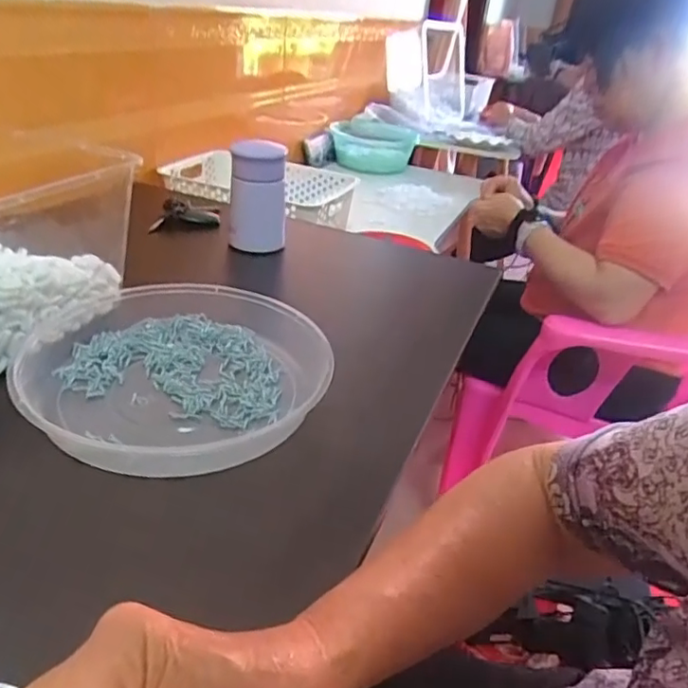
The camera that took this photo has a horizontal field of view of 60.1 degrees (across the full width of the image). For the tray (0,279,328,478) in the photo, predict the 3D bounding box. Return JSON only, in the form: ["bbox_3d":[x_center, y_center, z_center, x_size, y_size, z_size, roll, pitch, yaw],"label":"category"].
[{"bbox_3d":[-0.138,0.019,0.481,0.252,0.040,0.227,12,30,7],"label":"tray"}]

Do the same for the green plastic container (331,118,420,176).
[{"bbox_3d":[0.082,-0.582,1.727,0.244,0.086,0.349,5,30,-5],"label":"green plastic container"}]

